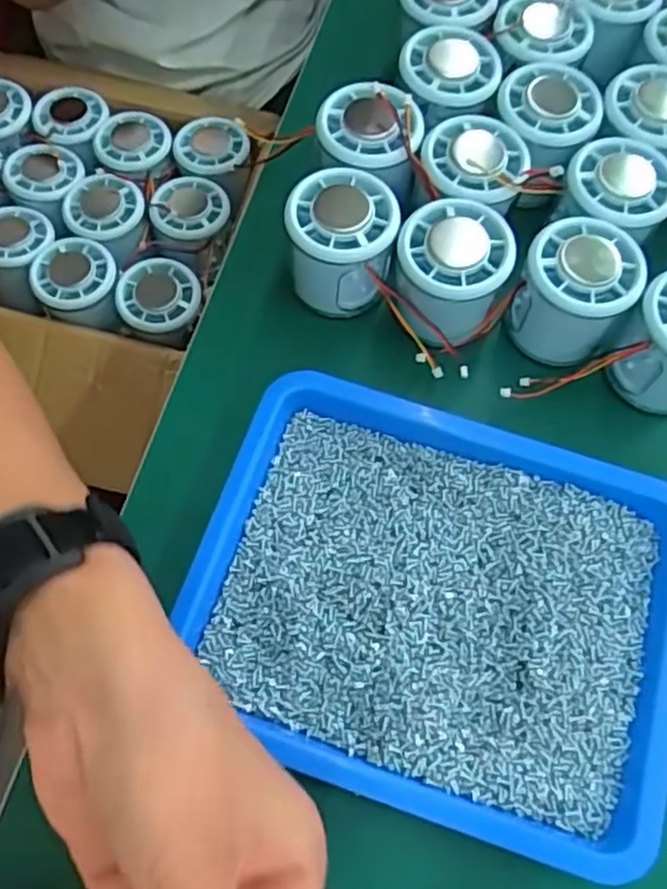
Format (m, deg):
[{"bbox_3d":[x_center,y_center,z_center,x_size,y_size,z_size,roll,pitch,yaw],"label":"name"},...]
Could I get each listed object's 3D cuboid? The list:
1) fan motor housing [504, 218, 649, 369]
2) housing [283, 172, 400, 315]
[{"bbox_3d":[0.124,-0.079,0.368,0.054,0.057,0.049,29,69,9],"label":"fan motor housing"},{"bbox_3d":[0.003,-0.104,0.375,0.054,0.056,0.053,14,68,2],"label":"housing"}]

